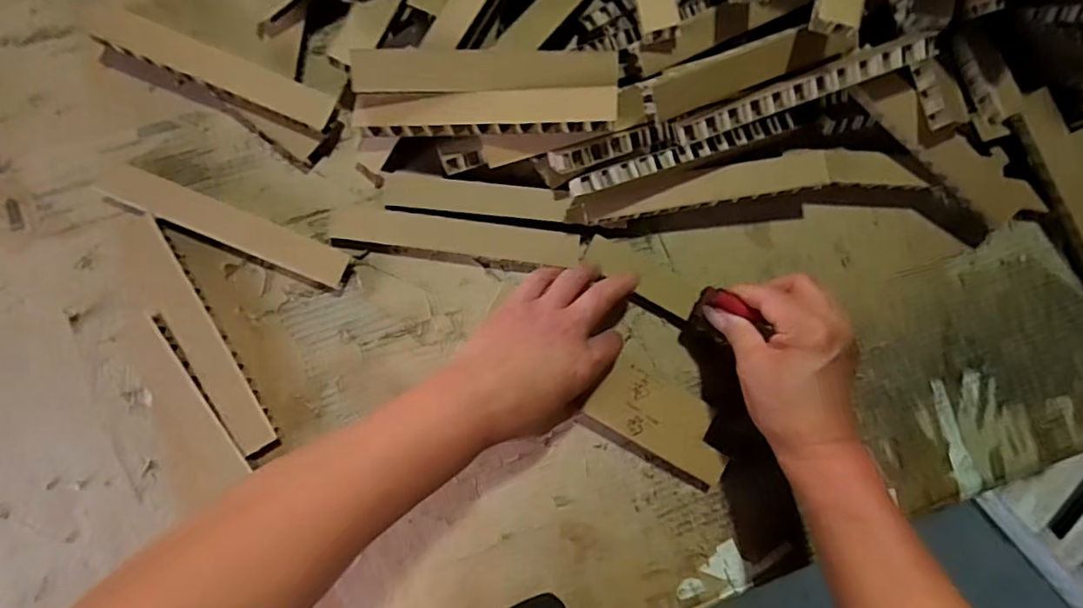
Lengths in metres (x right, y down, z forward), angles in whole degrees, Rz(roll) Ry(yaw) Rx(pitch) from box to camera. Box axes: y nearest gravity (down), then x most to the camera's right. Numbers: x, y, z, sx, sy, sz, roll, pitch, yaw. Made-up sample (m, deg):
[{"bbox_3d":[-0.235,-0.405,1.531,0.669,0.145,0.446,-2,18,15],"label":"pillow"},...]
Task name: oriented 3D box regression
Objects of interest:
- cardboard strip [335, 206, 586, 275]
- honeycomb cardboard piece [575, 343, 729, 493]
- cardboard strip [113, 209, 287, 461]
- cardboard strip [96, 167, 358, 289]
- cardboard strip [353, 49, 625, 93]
[{"bbox_3d":[-0.072,-0.055,0.480,0.202,0.018,0.038,8,82,-3],"label":"cardboard strip"},{"bbox_3d":[0.099,0.095,0.470,0.119,0.025,0.064,30,84,-7],"label":"honeycomb cardboard piece"},{"bbox_3d":[-0.273,0.026,0.458,0.035,0.015,0.212,-31,83,-4],"label":"cardboard strip"},{"bbox_3d":[-0.254,-0.062,0.464,0.203,0.009,0.034,22,81,-1],"label":"cardboard strip"},{"bbox_3d":[-0.043,-0.186,0.453,0.202,0.016,0.034,-2,81,-7],"label":"cardboard strip"}]

